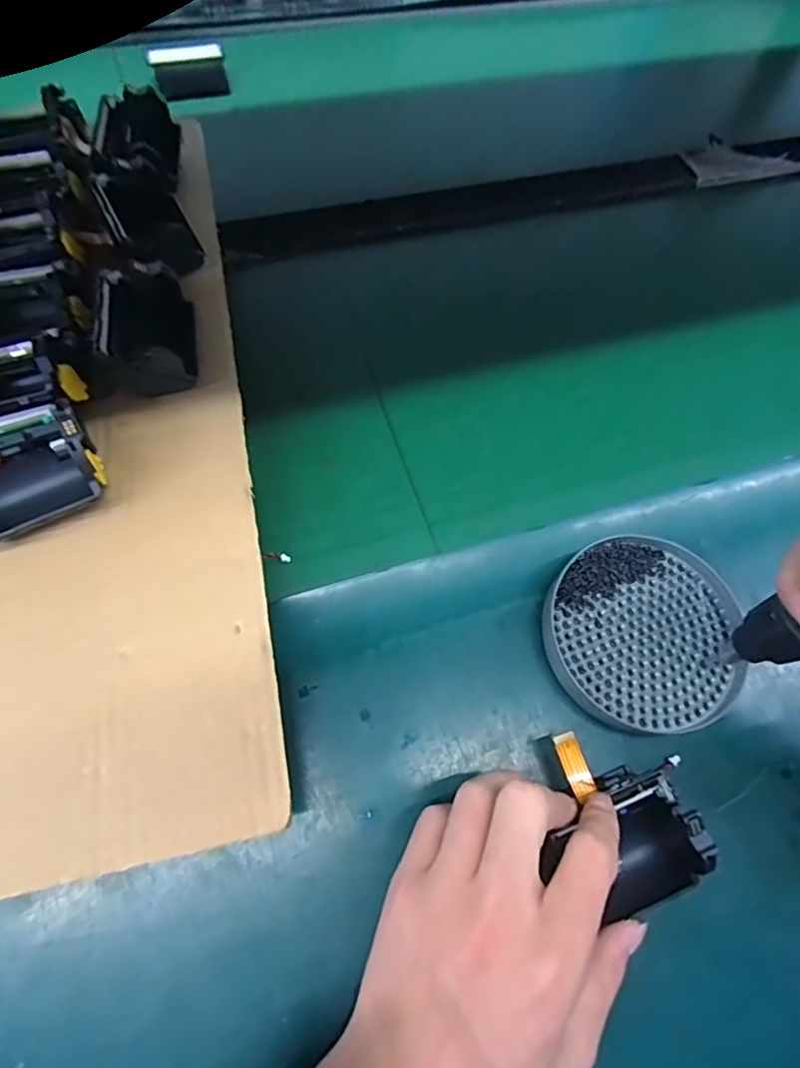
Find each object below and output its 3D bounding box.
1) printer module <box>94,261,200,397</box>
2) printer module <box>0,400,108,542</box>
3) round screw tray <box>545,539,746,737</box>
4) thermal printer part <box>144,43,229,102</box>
[{"bbox_3d":[-0.146,-0.116,0.336,0.048,0.038,0.075,-8,66,-8],"label":"printer module"},{"bbox_3d":[-0.191,-0.030,0.292,0.069,0.039,0.057,-28,70,-16],"label":"printer module"},{"bbox_3d":[0.145,0.058,0.340,0.111,0.016,0.111,2,65,-4],"label":"round screw tray"},{"bbox_3d":[-0.203,-0.448,0.557,0.068,0.037,0.021,-25,69,-15],"label":"thermal printer part"}]

